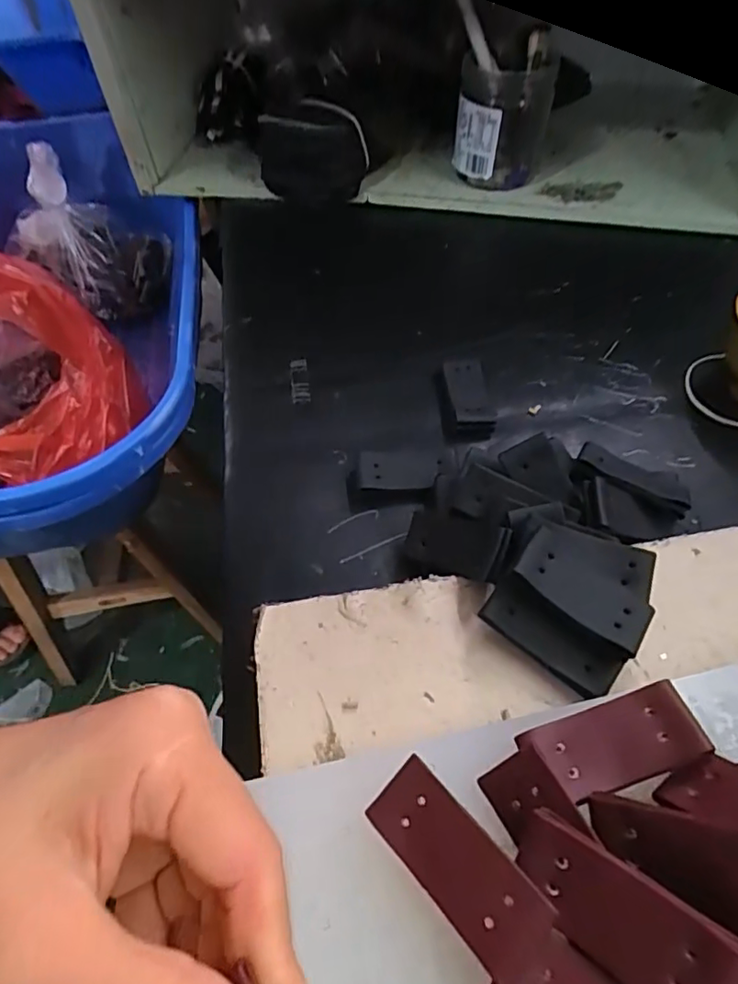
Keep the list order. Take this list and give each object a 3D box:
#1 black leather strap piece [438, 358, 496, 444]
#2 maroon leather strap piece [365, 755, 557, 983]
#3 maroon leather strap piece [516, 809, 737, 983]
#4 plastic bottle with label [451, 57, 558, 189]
[{"bbox_3d":[0.066,-0.060,0.384,0.035,0.012,0.075,-3,53,1],"label":"black leather strap piece"},{"bbox_3d":[0.028,0.120,0.186,0.026,0.004,0.063,-46,54,-9],"label":"maroon leather strap piece"},{"bbox_3d":[0.072,0.124,0.165,0.062,0.004,0.029,19,83,44],"label":"maroon leather strap piece"},{"bbox_3d":[0.118,-0.324,0.517,0.079,0.094,0.060,8,54,9],"label":"plastic bottle with label"}]

